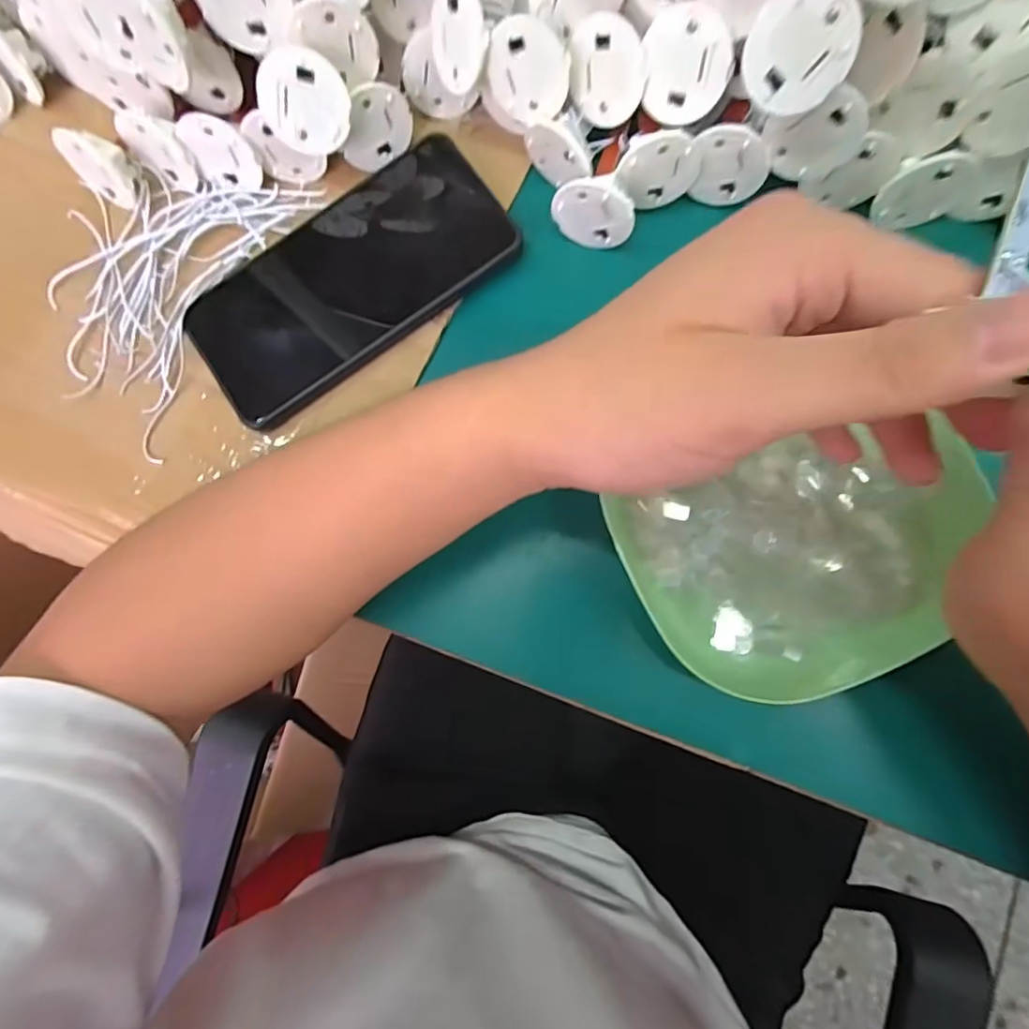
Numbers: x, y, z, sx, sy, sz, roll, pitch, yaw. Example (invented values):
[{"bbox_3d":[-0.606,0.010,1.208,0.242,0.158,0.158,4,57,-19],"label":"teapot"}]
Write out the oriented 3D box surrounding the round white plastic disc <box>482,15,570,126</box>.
[{"bbox_3d":[0.005,-0.194,0.233,0.037,0.037,0.004,23,62,-6],"label":"round white plastic disc"}]

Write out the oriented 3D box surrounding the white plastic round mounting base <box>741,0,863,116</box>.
[{"bbox_3d":[0.107,-0.174,0.198,0.038,0.038,0.004,9,53,33],"label":"white plastic round mounting base"}]

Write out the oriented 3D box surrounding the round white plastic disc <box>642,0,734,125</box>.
[{"bbox_3d":[0.072,-0.187,0.219,0.034,0.038,0.004,16,54,20],"label":"round white plastic disc"}]

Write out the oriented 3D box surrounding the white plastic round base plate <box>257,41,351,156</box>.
[{"bbox_3d":[-0.094,-0.184,0.236,0.037,0.038,0.004,7,50,-20],"label":"white plastic round base plate"}]

